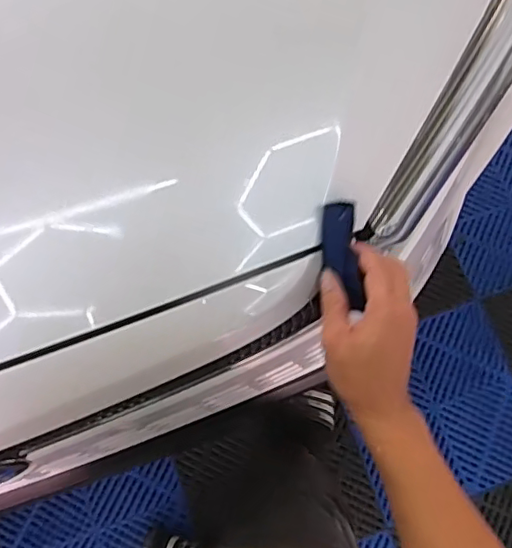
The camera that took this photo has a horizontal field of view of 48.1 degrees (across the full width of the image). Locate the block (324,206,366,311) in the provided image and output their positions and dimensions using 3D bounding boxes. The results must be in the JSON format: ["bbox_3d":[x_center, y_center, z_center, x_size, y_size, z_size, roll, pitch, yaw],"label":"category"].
[{"bbox_3d":[0.071,-0.016,0.468,0.029,0.020,0.082,-12,95,-5],"label":"block"}]

